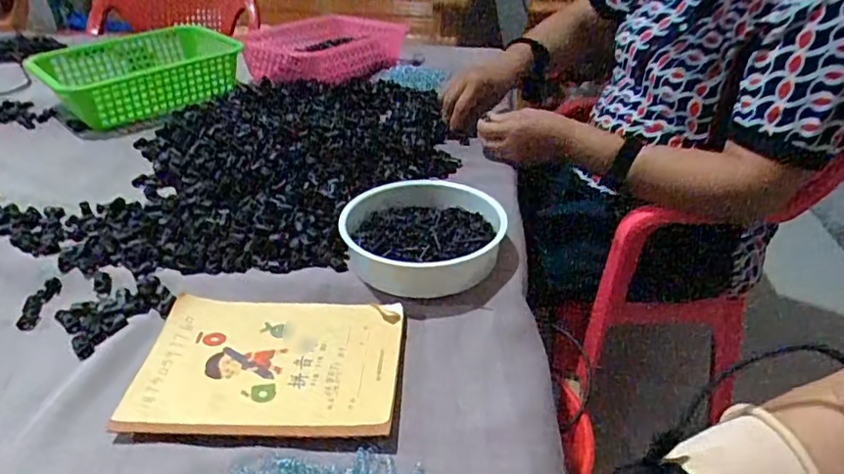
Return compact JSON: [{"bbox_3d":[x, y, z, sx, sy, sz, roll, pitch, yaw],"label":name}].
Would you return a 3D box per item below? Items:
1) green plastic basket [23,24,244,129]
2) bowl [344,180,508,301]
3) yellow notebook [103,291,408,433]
[{"bbox_3d":[-0.470,-0.276,0.969,0.287,0.094,0.226,-19,39,-25],"label":"green plastic basket"},{"bbox_3d":[-0.002,-0.001,0.597,0.160,0.052,0.163,0,35,0],"label":"bowl"},{"bbox_3d":[-0.125,0.104,0.480,0.209,0.013,0.144,2,35,3],"label":"yellow notebook"}]

